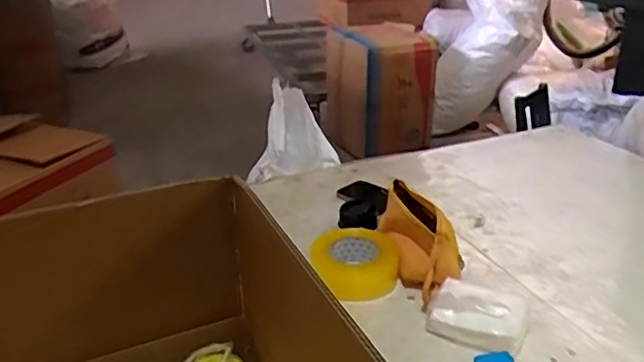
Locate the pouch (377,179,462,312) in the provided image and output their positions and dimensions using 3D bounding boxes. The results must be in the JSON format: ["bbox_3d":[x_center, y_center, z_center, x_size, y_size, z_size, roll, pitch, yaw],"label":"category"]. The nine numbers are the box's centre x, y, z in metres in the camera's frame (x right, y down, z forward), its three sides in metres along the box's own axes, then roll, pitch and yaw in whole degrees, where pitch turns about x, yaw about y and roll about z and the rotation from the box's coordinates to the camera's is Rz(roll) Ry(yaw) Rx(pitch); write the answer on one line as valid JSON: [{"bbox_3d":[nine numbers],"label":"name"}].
[{"bbox_3d":[0.151,0.088,0.915,0.090,0.106,0.242,-6,27,-10],"label":"pouch"}]

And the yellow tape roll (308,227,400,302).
[{"bbox_3d":[0.054,0.126,0.913,0.130,0.052,0.135,-1,26,1],"label":"yellow tape roll"}]

